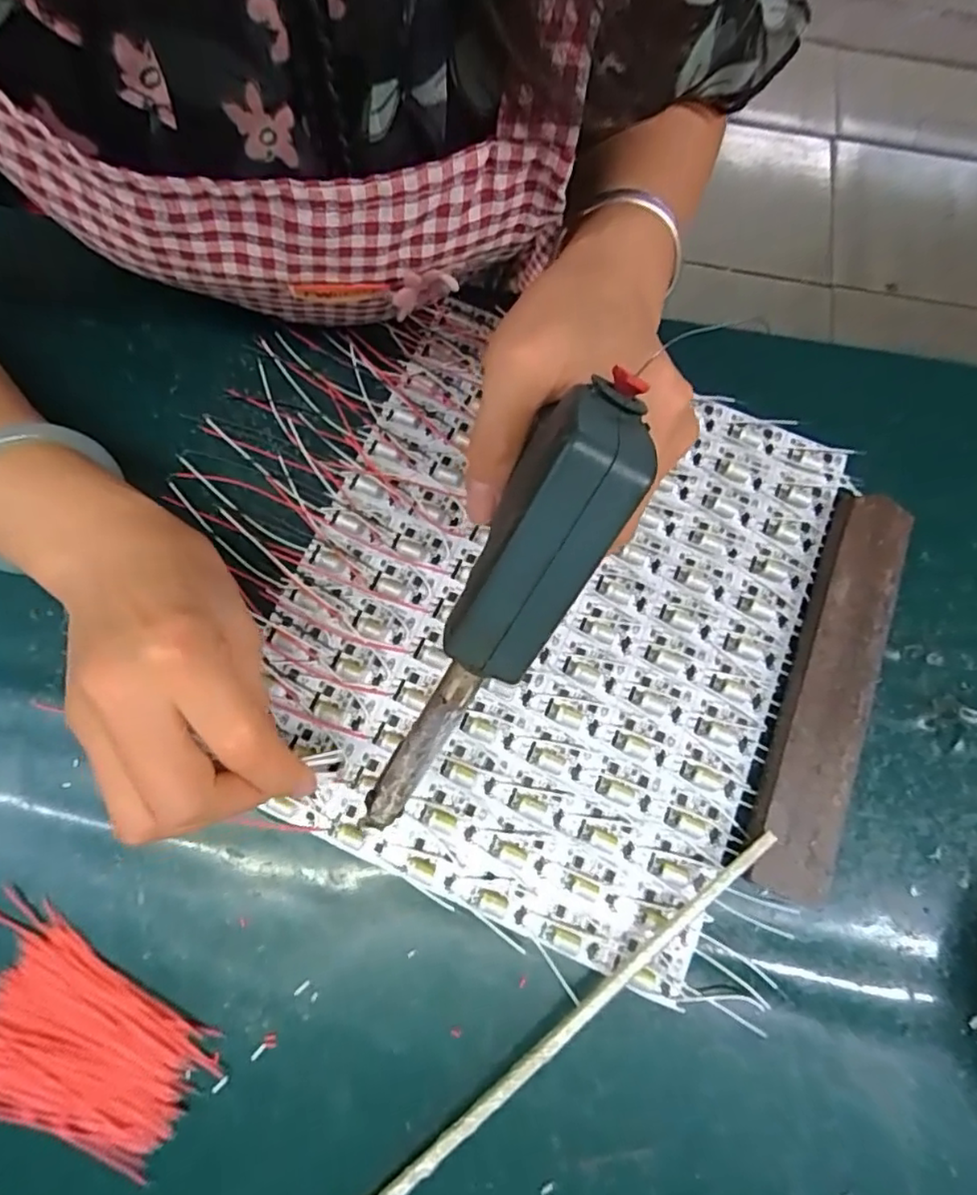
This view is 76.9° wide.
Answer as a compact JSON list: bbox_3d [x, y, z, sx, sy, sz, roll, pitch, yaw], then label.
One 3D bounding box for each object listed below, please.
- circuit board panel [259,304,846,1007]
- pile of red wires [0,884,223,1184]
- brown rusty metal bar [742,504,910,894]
[{"bbox_3d":[0.028,0.005,0.307,0.248,0.011,0.282,22,75,4],"label":"circuit board panel"},{"bbox_3d":[-0.176,0.186,0.254,0.119,0.005,0.068,31,76,6],"label":"pile of red wires"},{"bbox_3d":[0.166,0.042,0.299,0.035,0.021,0.198,21,75,4],"label":"brown rusty metal bar"}]

